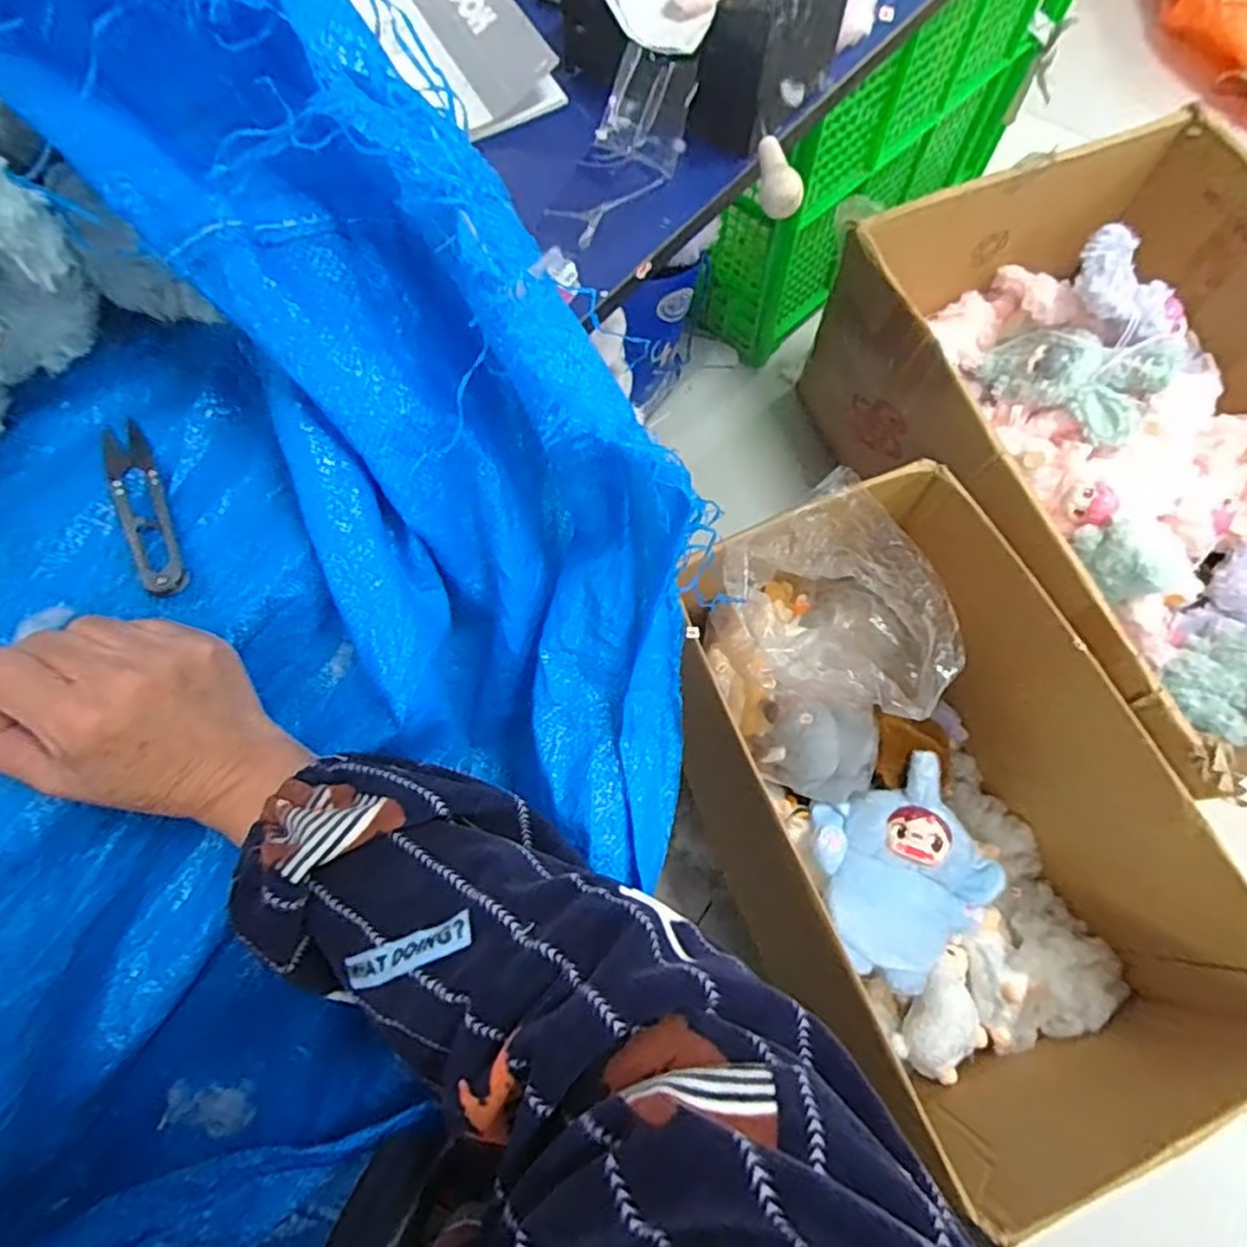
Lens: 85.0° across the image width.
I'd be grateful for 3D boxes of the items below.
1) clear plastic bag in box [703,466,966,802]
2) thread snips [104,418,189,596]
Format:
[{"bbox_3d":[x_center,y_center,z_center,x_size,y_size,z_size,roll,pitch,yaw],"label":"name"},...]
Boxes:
[{"bbox_3d":[0.202,0.037,0.668,0.180,0.211,0.246,-32,73,-10],"label":"clear plastic bag in box"},{"bbox_3d":[-0.239,-0.058,0.338,0.021,0.010,0.103,-24,72,-8],"label":"thread snips"}]

